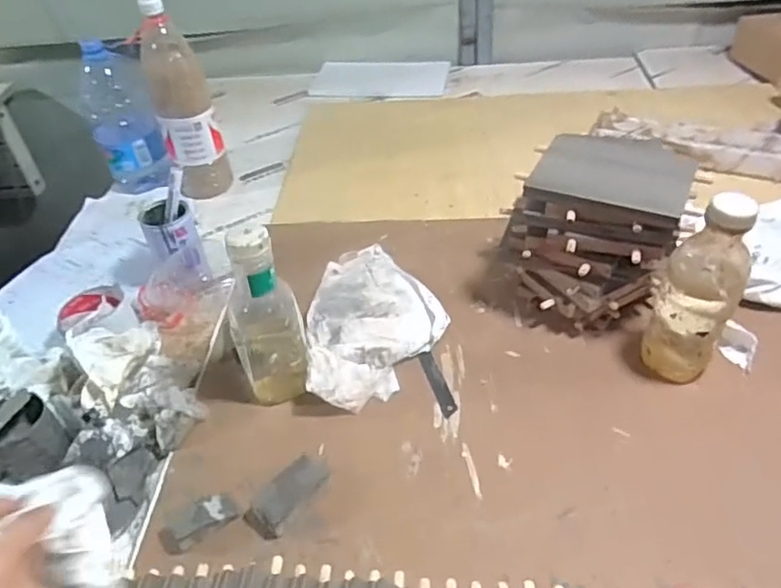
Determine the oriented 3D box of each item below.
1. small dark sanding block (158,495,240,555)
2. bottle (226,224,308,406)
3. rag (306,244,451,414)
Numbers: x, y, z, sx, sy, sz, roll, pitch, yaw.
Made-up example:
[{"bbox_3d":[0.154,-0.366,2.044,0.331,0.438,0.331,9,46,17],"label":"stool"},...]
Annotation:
[{"bbox_3d":[-0.176,0.207,0.562,0.068,0.021,0.034,-29,46,-25],"label":"small dark sanding block"},{"bbox_3d":[-0.127,0.025,0.627,0.072,0.205,0.052,-14,41,-10],"label":"bottle"},{"bbox_3d":[-0.017,0.017,0.740,0.162,0.053,0.267,-7,41,-2],"label":"rag"}]

